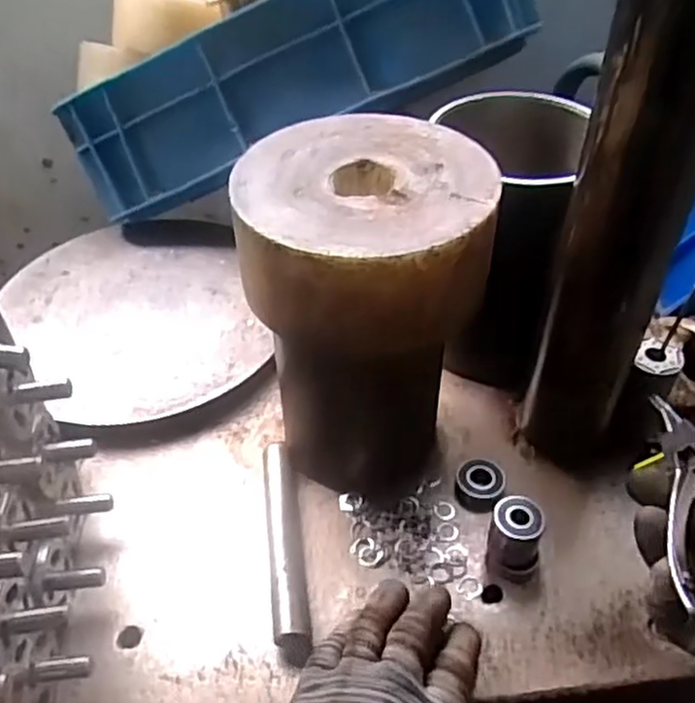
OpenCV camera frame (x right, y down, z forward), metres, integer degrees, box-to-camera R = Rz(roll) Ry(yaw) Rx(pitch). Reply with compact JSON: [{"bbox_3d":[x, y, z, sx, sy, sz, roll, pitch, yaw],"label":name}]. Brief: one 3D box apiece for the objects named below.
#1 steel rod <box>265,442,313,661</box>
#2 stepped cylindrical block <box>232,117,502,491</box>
[{"bbox_3d":[-0.041,0.125,0.463,0.021,0.019,0.148,-6,44,-5],"label":"steel rod"},{"bbox_3d":[0.012,-0.016,0.461,0.135,0.217,0.137,-1,44,1],"label":"stepped cylindrical block"}]

